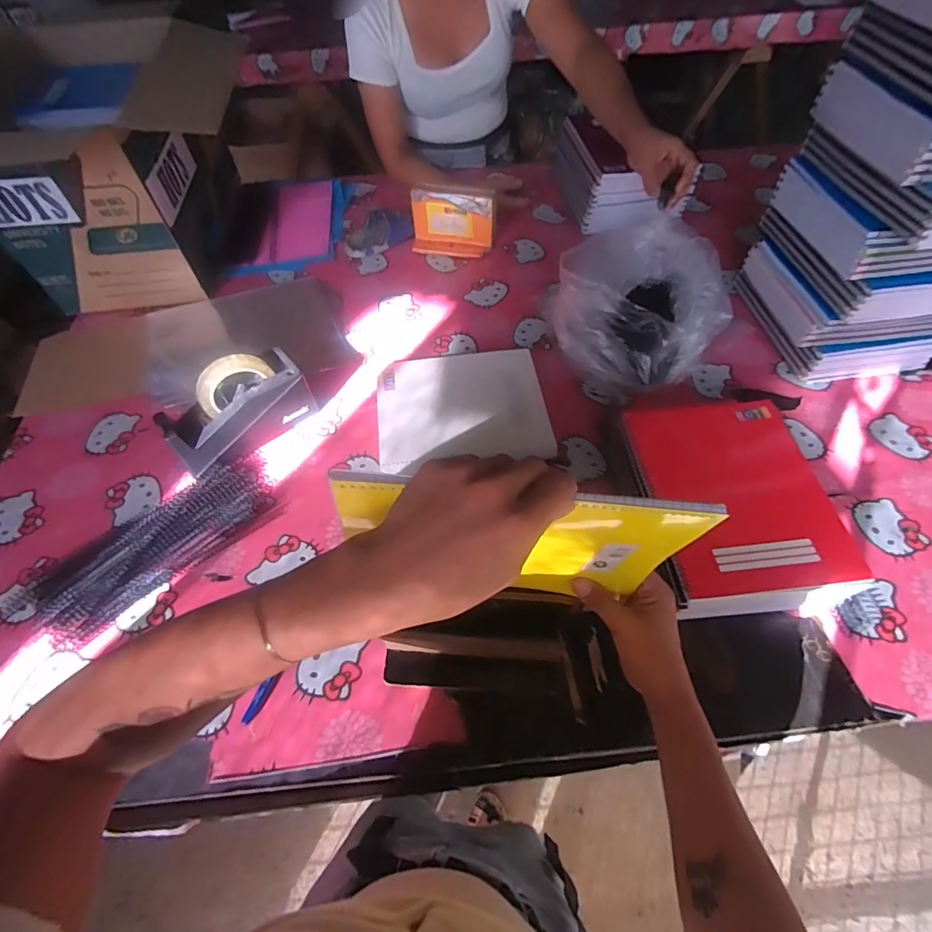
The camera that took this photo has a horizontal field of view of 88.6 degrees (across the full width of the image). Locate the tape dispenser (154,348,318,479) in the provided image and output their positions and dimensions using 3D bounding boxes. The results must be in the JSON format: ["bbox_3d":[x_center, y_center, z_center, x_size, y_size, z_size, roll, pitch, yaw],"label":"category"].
[{"bbox_3d":[-0.322,-0.078,0.680,0.196,0.124,0.070,-34,61,-19],"label":"tape dispenser"}]

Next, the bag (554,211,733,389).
[{"bbox_3d":[0.279,-0.253,0.764,0.239,0.140,0.272,34,63,22],"label":"bag"}]

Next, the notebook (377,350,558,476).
[{"bbox_3d":[-0.007,-0.089,0.714,0.245,0.011,0.201,-9,58,-3],"label":"notebook"}]

